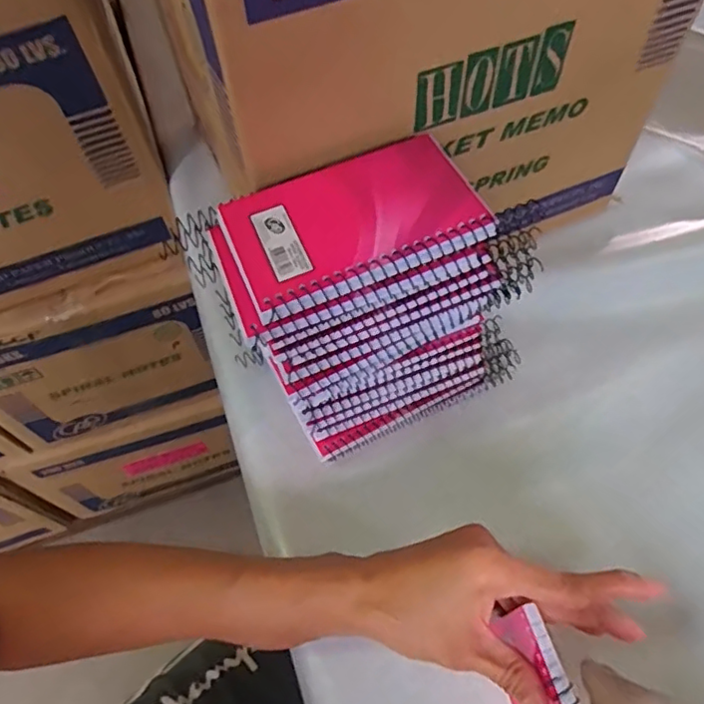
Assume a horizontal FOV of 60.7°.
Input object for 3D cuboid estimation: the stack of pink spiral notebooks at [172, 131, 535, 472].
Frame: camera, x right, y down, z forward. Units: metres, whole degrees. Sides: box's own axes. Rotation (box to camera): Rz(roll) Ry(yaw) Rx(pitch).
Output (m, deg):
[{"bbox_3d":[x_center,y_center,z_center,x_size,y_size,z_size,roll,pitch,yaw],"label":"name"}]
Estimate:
[{"bbox_3d":[0.007,-0.027,0.393,0.179,0.174,0.110,-23,60,-9],"label":"stack of pink spiral notebooks"}]

